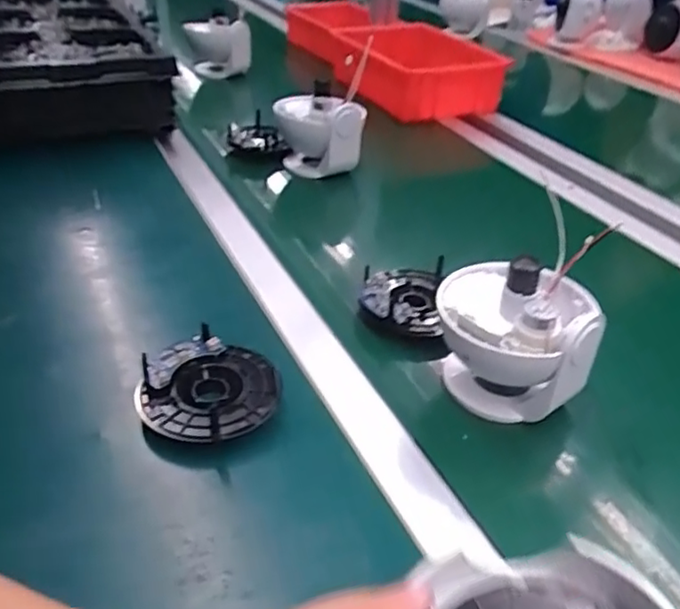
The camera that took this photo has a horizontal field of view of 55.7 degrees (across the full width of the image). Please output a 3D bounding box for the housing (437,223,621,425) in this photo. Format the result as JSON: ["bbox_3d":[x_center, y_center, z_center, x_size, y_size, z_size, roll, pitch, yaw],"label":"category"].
[{"bbox_3d":[0.133,0.018,0.503,0.111,0.115,0.110,6,34,11],"label":"housing"}]

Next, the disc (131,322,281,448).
[{"bbox_3d":[-0.096,0.061,0.481,0.097,0.029,0.094,-1,34,1],"label":"disc"}]

